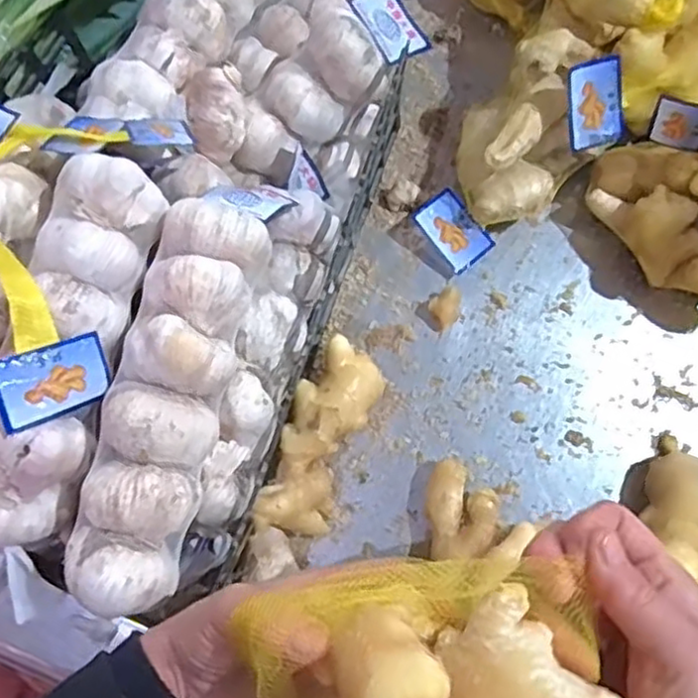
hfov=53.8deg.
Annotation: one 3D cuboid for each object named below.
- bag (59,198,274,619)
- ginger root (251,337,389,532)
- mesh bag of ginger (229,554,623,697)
[{"bbox_3d":[-0.100,0.026,0.383,0.064,0.050,0.226,13,71,3],"label":"bag"},{"bbox_3d":[-0.020,0.066,0.501,0.052,0.033,0.140,21,72,6],"label":"ginger root"},{"bbox_3d":[0.041,0.139,0.269,0.138,0.058,0.102,-7,71,-4],"label":"mesh bag of ginger"}]

